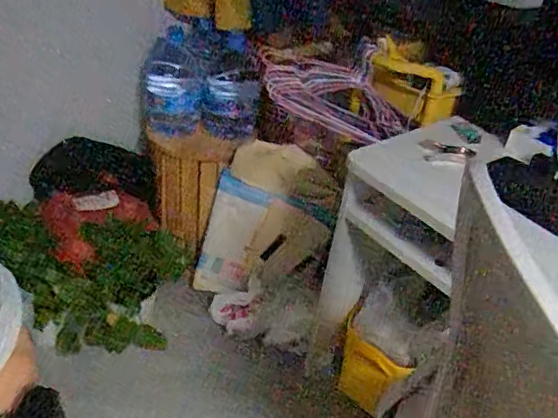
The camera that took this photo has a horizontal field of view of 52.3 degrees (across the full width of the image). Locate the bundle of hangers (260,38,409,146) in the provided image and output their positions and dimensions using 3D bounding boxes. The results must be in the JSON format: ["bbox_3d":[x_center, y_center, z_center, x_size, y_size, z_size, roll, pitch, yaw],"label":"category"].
[{"bbox_3d":[0.139,-0.303,1.436,0.388,0.233,0.084,12,36,7],"label":"bundle of hangers"}]

